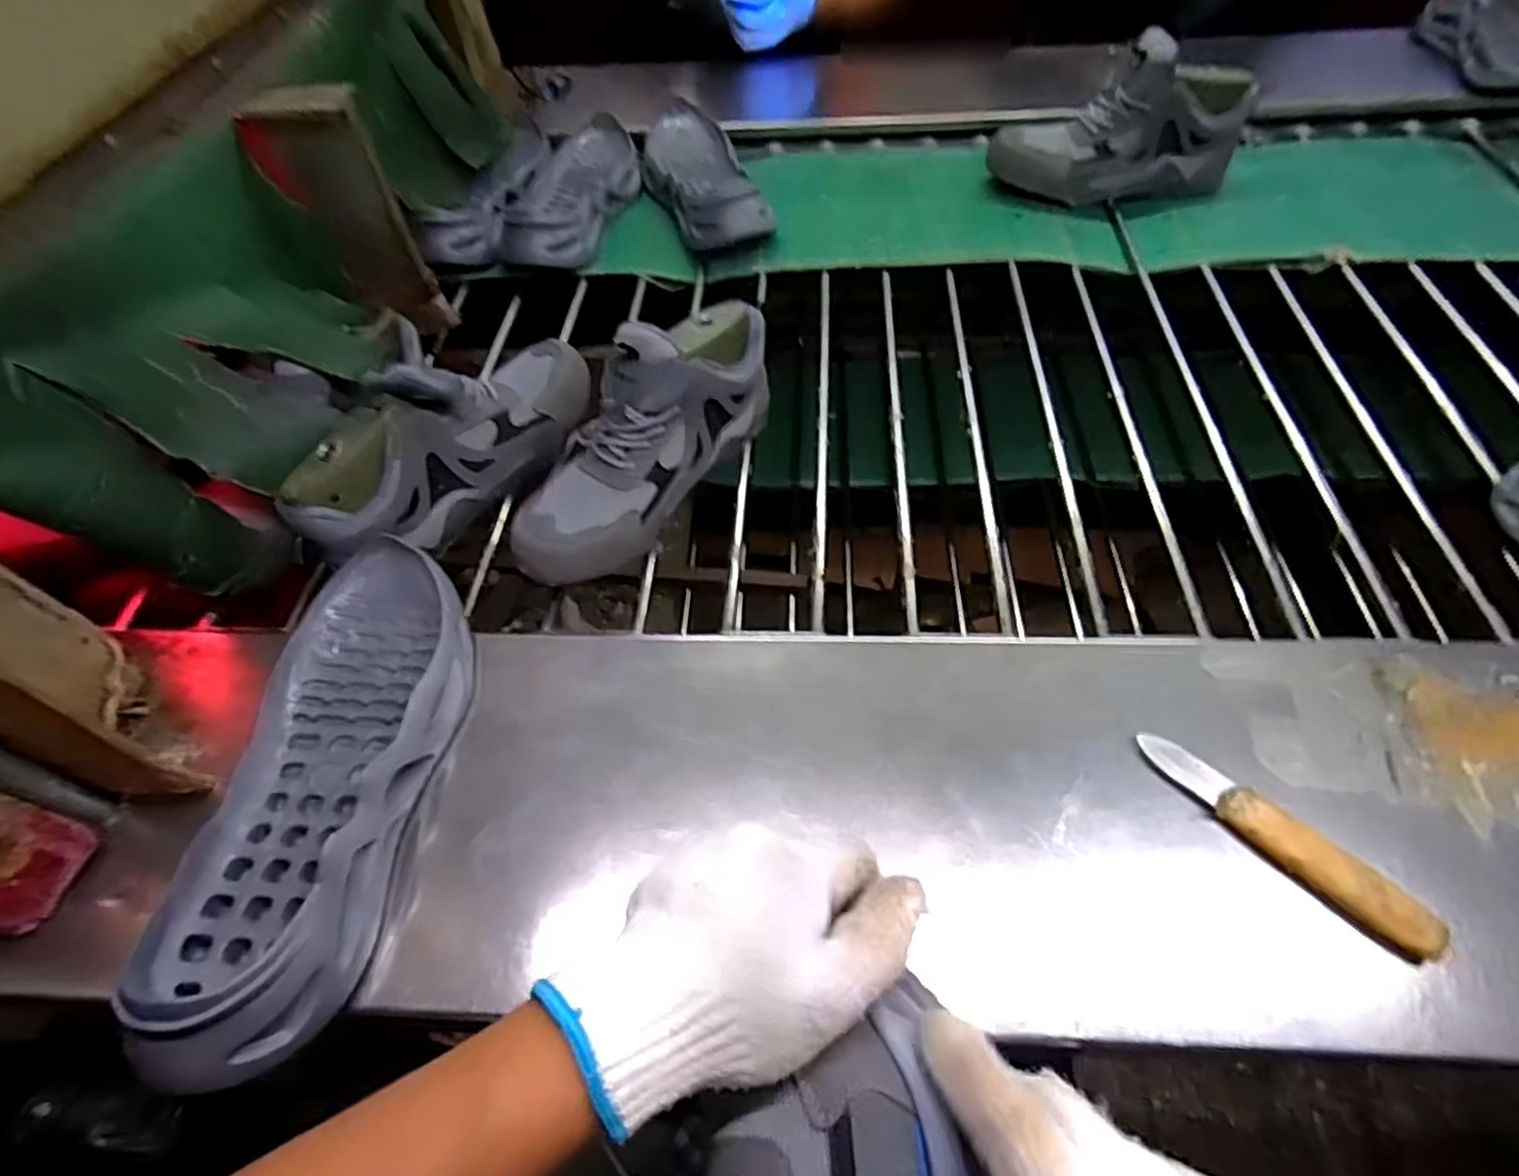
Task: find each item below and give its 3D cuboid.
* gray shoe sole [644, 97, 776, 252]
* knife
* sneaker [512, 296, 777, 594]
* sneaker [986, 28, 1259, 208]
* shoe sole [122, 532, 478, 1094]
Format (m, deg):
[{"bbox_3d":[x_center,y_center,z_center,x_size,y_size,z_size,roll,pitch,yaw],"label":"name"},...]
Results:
[{"bbox_3d":[-0.084,-0.545,0.942,0.108,0.060,0.331,-17,56,-9],"label":"gray shoe sole"},{"bbox_3d":[0.294,0.138,0.409,0.027,0.018,0.160,-37,61,-21],"label":"knife"},{"bbox_3d":[-0.090,-0.124,0.589,0.093,0.150,0.287,33,76,23],"label":"sneaker"},{"bbox_3d":[0.421,-0.537,0.839,0.267,0.140,0.093,-1,55,2],"label":"sneaker"},{"bbox_3d":[-0.265,0.110,0.443,0.123,0.063,0.322,5,49,3],"label":"shoe sole"}]

